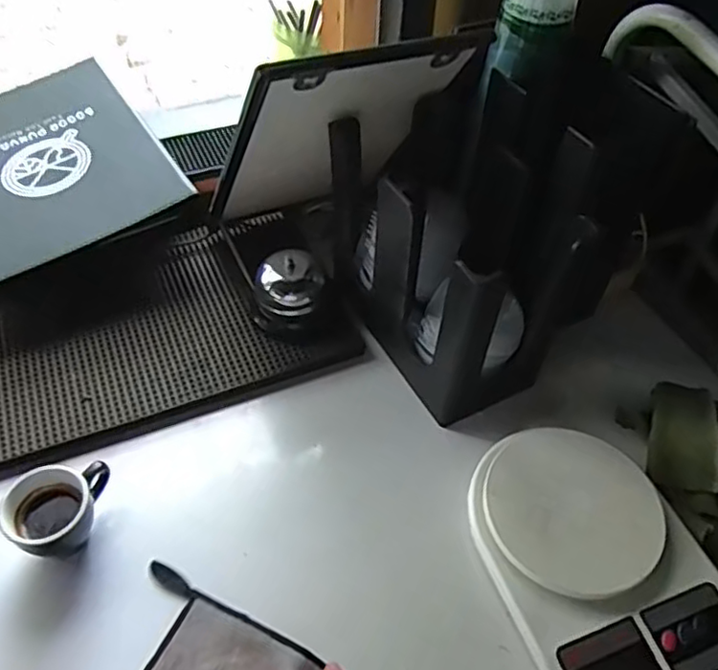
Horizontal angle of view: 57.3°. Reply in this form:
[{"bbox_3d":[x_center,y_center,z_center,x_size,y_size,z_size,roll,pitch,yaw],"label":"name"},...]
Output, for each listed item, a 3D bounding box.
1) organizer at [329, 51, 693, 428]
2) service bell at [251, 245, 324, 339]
[{"bbox_3d":[0.142,-0.110,0.642,0.269,0.246,0.243,-21,54,-20],"label":"organizer"},{"bbox_3d":[-0.069,-0.041,0.659,0.078,0.062,0.066,0,48,-7],"label":"service bell"}]

